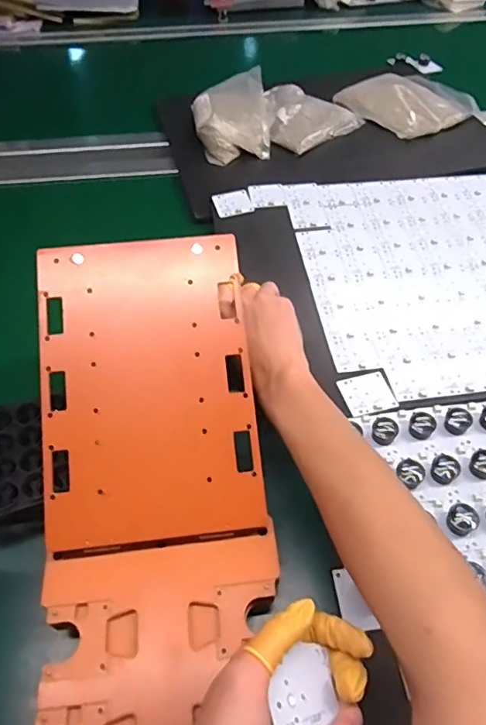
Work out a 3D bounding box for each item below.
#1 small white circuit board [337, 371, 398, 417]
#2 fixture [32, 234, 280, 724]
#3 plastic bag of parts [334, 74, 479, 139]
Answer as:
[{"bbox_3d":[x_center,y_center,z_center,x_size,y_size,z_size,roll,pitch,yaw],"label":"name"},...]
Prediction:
[{"bbox_3d":[0.121,0.030,0.498,0.048,0.004,0.045,-13,53,-9],"label":"small white circuit board"},{"bbox_3d":[-0.059,0.118,0.352,0.160,0.068,0.447,-7,69,-4],"label":"fixture"},{"bbox_3d":[0.269,-0.422,0.825,0.179,0.031,0.174,-32,58,-21],"label":"plastic bag of parts"}]

